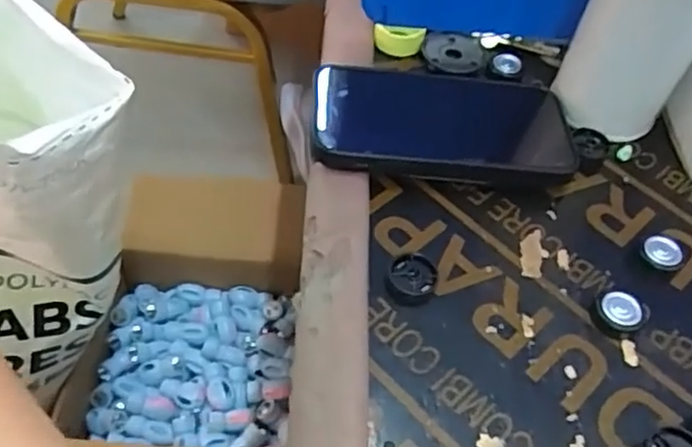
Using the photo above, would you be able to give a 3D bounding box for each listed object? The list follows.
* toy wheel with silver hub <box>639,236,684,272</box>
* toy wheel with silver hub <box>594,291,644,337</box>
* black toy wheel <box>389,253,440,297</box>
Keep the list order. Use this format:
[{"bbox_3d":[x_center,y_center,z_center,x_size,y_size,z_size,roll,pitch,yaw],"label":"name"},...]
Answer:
[{"bbox_3d":[0.166,0.016,0.340,0.021,0.010,0.016,35,57,19],"label":"toy wheel with silver hub"},{"bbox_3d":[0.134,0.044,0.316,0.020,0.010,0.021,3,53,-4],"label":"toy wheel with silver hub"},{"bbox_3d":[0.033,0.026,0.321,0.024,0.008,0.022,3,53,-4],"label":"black toy wheel"}]

